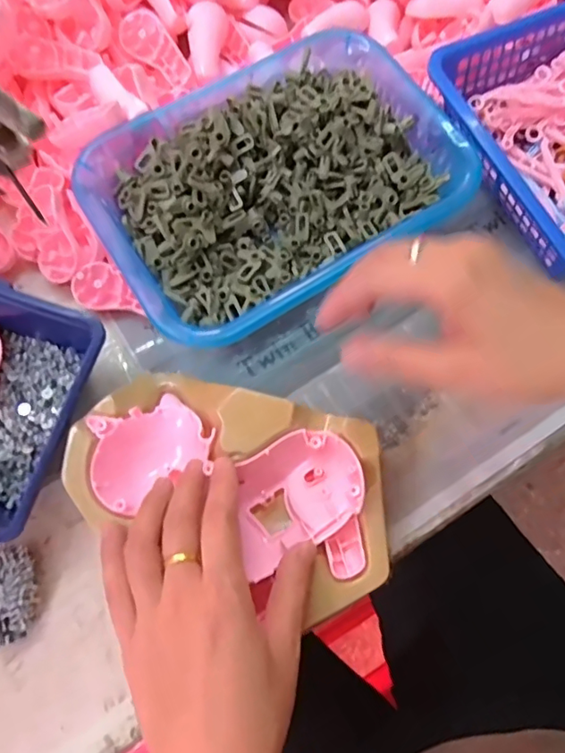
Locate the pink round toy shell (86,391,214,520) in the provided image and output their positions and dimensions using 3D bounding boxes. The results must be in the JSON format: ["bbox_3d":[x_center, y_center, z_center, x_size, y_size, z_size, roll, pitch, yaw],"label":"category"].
[{"bbox_3d":[-0.081,0.043,0.324,0.069,0.031,0.058,-24,78,-5],"label":"pink round toy shell"}]

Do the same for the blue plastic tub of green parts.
[{"bbox_3d":[-0.010,-0.149,0.380,0.250,0.055,0.194,-31,75,-10],"label":"blue plastic tub of green parts"}]

